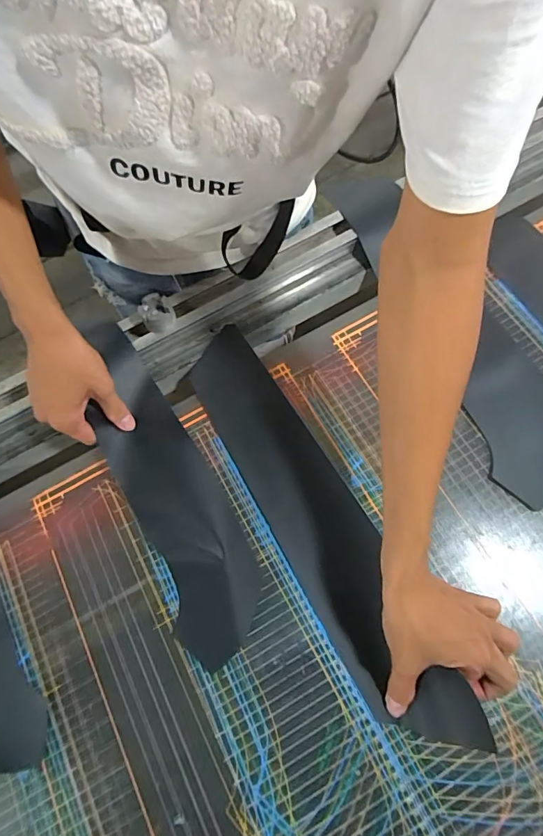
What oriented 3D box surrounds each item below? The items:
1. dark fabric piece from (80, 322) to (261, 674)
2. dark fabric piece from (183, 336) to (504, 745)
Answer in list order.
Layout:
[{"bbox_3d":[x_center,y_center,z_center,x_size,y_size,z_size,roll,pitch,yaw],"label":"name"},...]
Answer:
[{"bbox_3d":[-0.116,0.061,0.464,0.098,0.034,0.371,-25,76,-5],"label":"dark fabric piece"},{"bbox_3d":[0.036,0.088,0.438,0.089,0.056,0.448,-29,72,-3],"label":"dark fabric piece"}]

